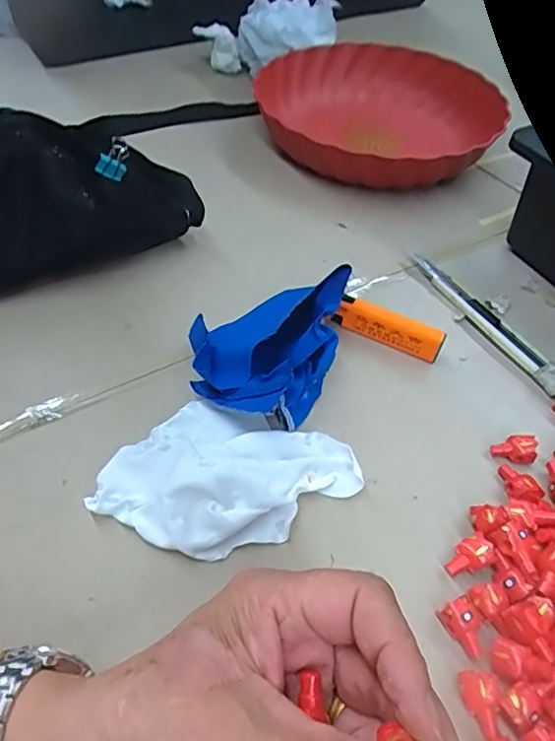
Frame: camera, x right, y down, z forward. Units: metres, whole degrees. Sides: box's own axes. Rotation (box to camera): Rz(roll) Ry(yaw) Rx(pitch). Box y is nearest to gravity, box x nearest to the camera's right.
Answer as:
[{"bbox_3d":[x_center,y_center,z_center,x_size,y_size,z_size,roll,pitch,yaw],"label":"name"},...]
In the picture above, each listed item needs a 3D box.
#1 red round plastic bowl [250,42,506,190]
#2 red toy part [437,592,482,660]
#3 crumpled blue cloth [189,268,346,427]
[{"bbox_3d":[0.097,-0.249,0.564,0.226,0.064,0.238,1,50,-1],"label":"red round plastic bowl"},{"bbox_3d":[0.090,0.122,0.264,0.018,0.013,0.024,-27,56,-22],"label":"red toy part"},{"bbox_3d":[-0.008,-0.022,0.354,0.094,0.051,0.114,26,54,18],"label":"crumpled blue cloth"}]

